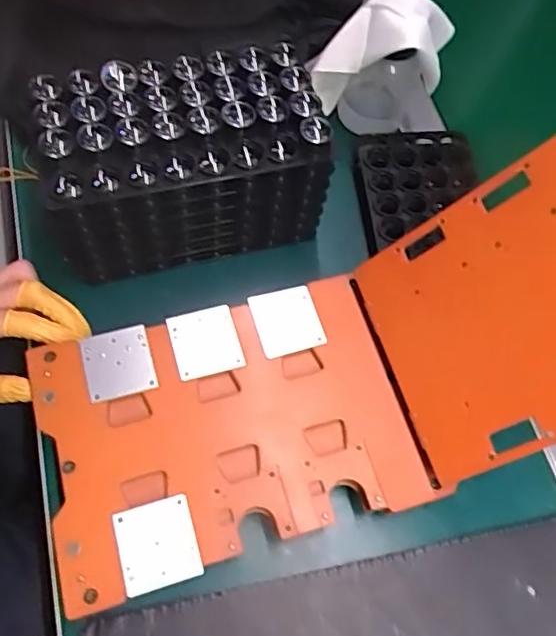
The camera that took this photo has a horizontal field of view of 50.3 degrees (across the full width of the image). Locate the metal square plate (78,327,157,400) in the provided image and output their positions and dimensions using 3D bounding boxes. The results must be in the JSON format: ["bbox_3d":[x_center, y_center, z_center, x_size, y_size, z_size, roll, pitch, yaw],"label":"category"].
[{"bbox_3d":[-0.108,0.031,0.400,0.044,0.005,0.045,-14,67,-11],"label":"metal square plate"}]

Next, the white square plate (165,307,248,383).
[{"bbox_3d":[-0.051,0.017,0.412,0.045,0.005,0.048,-14,67,-12],"label":"white square plate"}]

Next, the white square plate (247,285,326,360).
[{"bbox_3d":[0.006,0.002,0.424,0.045,0.005,0.049,-15,67,-12],"label":"white square plate"}]

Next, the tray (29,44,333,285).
[{"bbox_3d":[-0.068,-0.108,0.441,0.193,0.126,0.099,-11,66,-10],"label":"tray"}]

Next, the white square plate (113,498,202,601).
[{"bbox_3d":[-0.072,0.135,0.353,0.045,0.004,0.047,-14,67,-11],"label":"white square plate"}]

